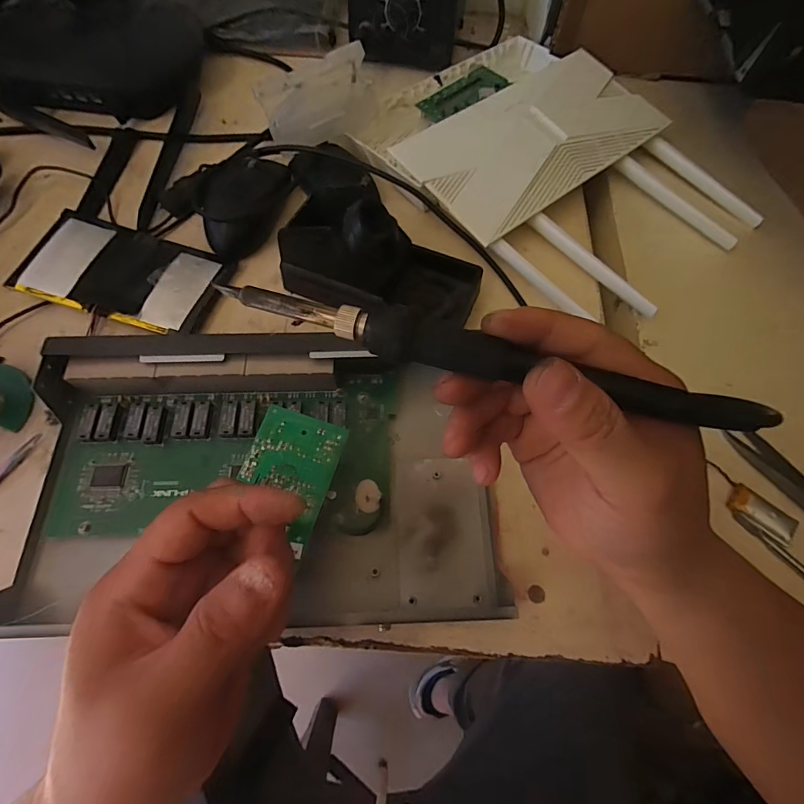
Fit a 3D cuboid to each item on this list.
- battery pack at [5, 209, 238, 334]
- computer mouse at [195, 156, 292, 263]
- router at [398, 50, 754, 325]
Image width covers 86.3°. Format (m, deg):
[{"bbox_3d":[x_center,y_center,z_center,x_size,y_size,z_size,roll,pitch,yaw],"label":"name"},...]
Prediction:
[{"bbox_3d":[-0.218,-0.103,0.339,0.146,0.015,0.084,18,67,6],"label":"battery pack"},{"bbox_3d":[-0.136,-0.168,0.363,0.057,0.030,0.092,21,67,7],"label":"computer mouse"},{"bbox_3d":[0.154,-0.195,0.375,0.235,0.038,0.251,-37,72,-16],"label":"router"}]

